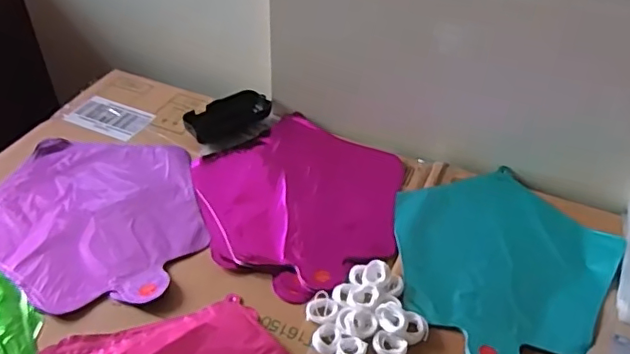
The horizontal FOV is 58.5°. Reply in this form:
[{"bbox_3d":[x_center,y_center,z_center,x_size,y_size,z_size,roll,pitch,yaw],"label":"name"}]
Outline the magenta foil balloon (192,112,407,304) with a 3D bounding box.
[{"bbox_3d":[-0.013,0.015,0.627,0.240,0.006,0.236,-26,49,-30],"label":"magenta foil balloon"}]

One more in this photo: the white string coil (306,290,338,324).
[{"bbox_3d":[0.006,0.116,0.500,0.026,0.017,0.023,21,43,19],"label":"white string coil"}]

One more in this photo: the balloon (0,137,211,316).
[{"bbox_3d":[-0.226,0.032,0.592,0.243,0.009,0.225,2,41,-2],"label":"balloon"}]

